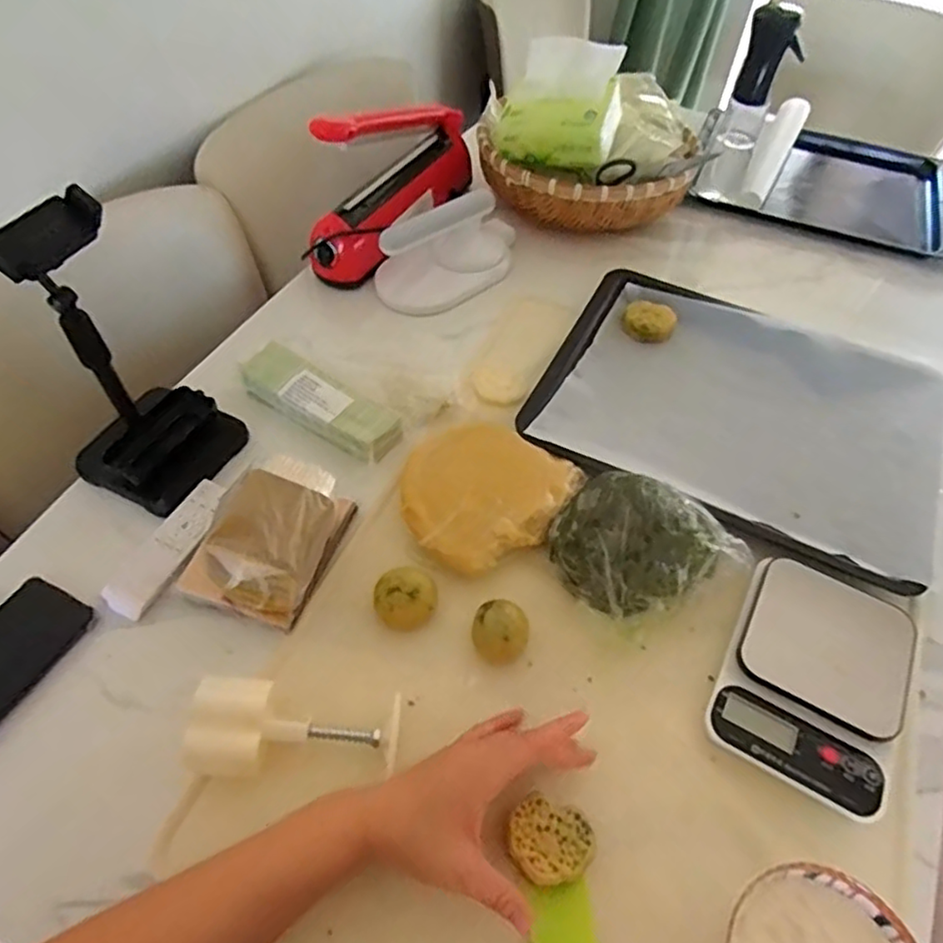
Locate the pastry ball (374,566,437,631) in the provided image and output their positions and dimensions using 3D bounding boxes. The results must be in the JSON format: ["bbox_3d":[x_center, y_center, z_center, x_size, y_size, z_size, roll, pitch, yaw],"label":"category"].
[{"bbox_3d":[-0.055,0.108,0.541,0.049,0.037,0.050,2,54,-2],"label":"pastry ball"}]

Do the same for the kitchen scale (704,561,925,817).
[{"bbox_3d":[0.272,0.161,0.508,0.126,0.027,0.178,26,57,15],"label":"kitchen scale"}]

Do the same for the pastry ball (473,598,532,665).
[{"bbox_3d":[0.024,0.132,0.523,0.045,0.036,0.048,2,54,-2],"label":"pastry ball"}]

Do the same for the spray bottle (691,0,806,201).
[{"bbox_3d":[0.368,-0.484,0.855,0.064,0.231,0.049,11,54,5],"label":"spray bottle"}]

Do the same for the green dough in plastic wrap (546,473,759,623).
[{"bbox_3d":[0.142,0.056,0.555,0.143,0.077,0.131,-23,58,-19],"label":"green dough in plastic wrap"}]

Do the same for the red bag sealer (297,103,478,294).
[{"bbox_3d":[-0.093,-0.386,0.806,0.071,0.169,0.305,23,56,13],"label":"red bag sealer"}]

